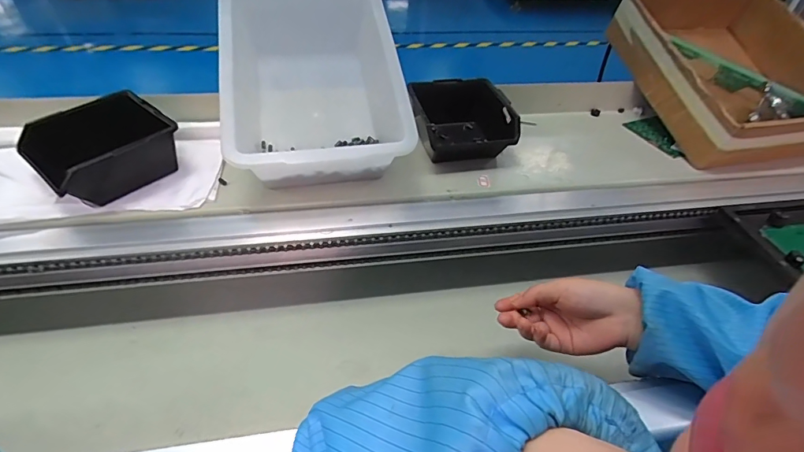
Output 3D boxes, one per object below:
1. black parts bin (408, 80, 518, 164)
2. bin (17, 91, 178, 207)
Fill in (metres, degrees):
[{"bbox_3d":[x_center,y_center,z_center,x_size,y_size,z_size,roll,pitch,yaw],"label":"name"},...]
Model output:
[{"bbox_3d":[0.079,-0.143,0.593,0.124,0.058,0.132,-1,44,-5],"label":"black parts bin"},{"bbox_3d":[-0.341,-0.087,0.502,0.125,0.063,0.129,34,51,27],"label":"bin"}]

